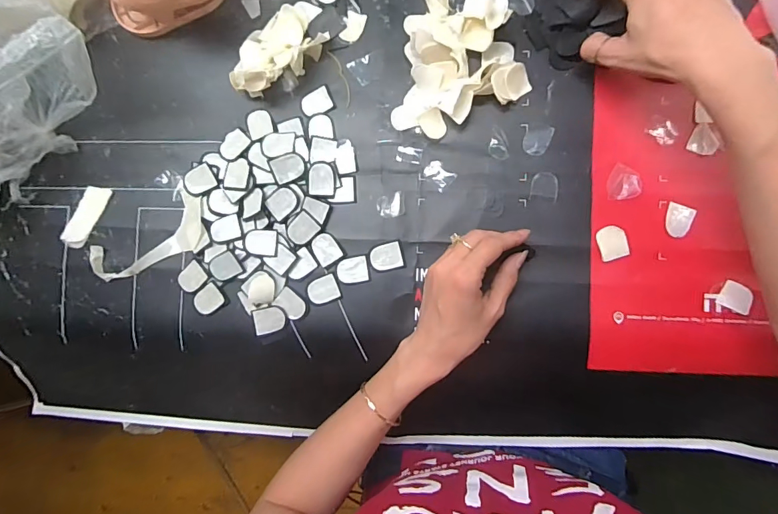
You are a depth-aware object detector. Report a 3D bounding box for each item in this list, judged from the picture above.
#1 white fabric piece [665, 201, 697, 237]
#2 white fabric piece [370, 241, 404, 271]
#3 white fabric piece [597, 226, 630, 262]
[{"bbox_3d":[0.263,-0.032,0.386,0.023,0.004,0.029,19,90,6],"label":"white fabric piece"},{"bbox_3d":[-0.002,0.000,0.413,0.030,0.004,0.025,-14,87,6],"label":"white fabric piece"},{"bbox_3d":[0.204,-0.013,0.388,0.024,0.007,0.030,-15,87,6],"label":"white fabric piece"}]

